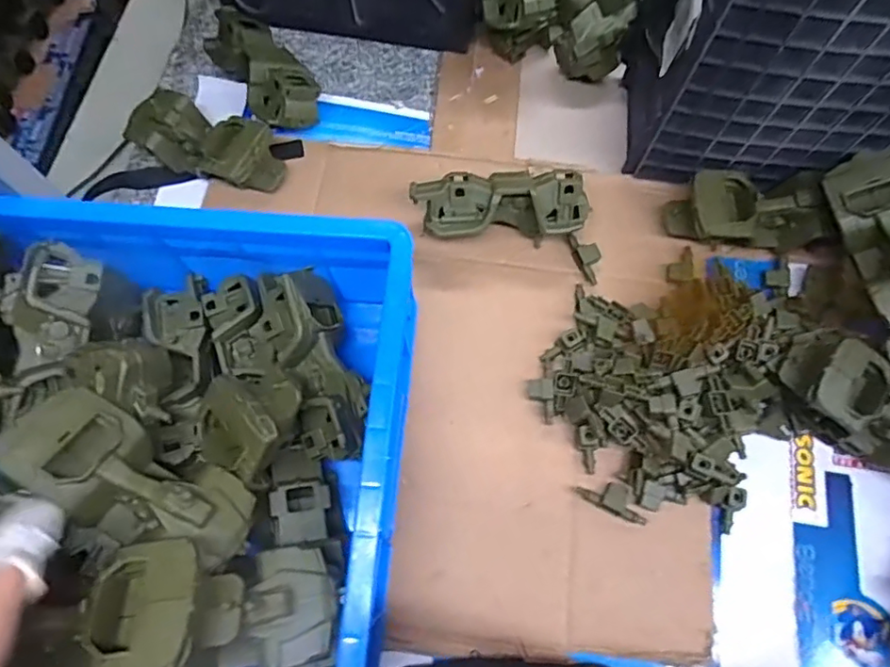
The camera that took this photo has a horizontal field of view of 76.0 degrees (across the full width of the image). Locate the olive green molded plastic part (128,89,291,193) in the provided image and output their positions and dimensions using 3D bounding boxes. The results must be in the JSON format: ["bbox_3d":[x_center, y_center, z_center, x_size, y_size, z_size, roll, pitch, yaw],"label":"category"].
[{"bbox_3d":[-0.276,-0.222,0.659,0.182,0.053,0.084,20,71,7],"label":"olive green molded plastic part"}]

